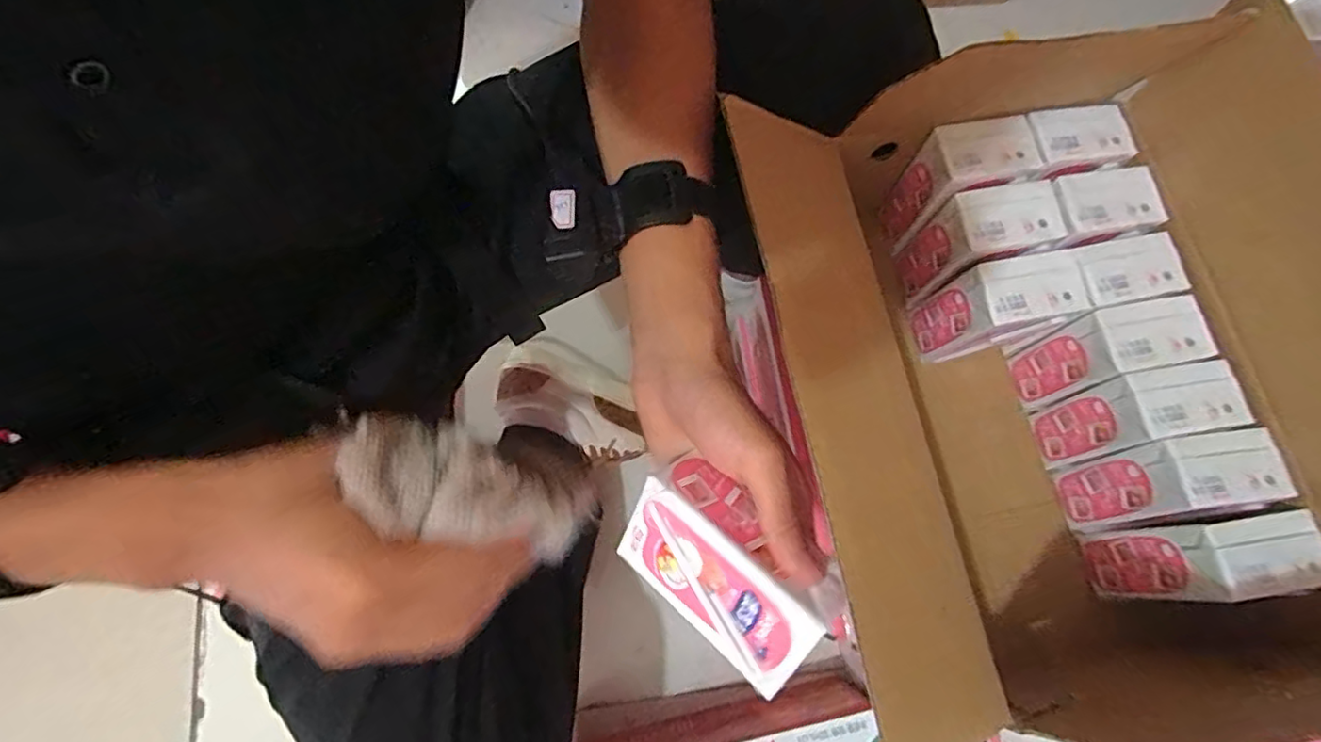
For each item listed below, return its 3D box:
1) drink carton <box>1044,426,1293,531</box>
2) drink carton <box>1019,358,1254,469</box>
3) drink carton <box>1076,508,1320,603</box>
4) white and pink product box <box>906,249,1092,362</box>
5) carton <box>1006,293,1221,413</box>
[{"bbox_3d":[0.323,0.070,0.397,0.070,0.103,0.046,-12,75,-5],"label":"drink carton"},{"bbox_3d":[0.313,0.030,0.413,0.066,0.101,0.044,-12,75,-5],"label":"drink carton"},{"bbox_3d":[0.332,0.115,0.382,0.068,0.101,0.046,-7,75,-4],"label":"drink carton"},{"bbox_3d":[0.229,-0.042,0.428,0.068,0.100,0.042,-7,75,-4],"label":"white and pink product box"},{"bbox_3d":[0.304,-0.011,0.424,0.067,0.098,0.043,-12,75,-5],"label":"carton"}]

